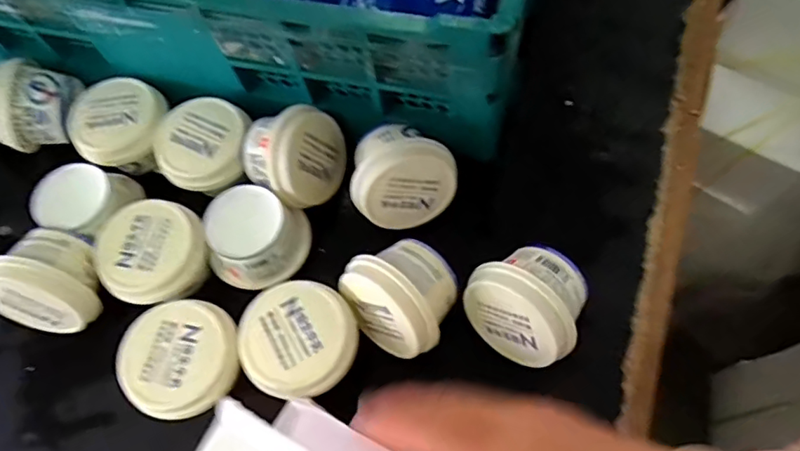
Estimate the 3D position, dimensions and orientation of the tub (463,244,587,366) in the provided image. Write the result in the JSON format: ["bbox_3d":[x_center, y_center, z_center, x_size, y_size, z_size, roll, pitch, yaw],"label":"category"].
[{"bbox_3d":[0.096,0.059,0.417,0.084,0.080,0.053,39,49,17],"label":"tub"}]

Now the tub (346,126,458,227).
[{"bbox_3d":[0.000,-0.043,0.472,0.087,0.079,0.048,-11,36,-11],"label":"tub"}]

